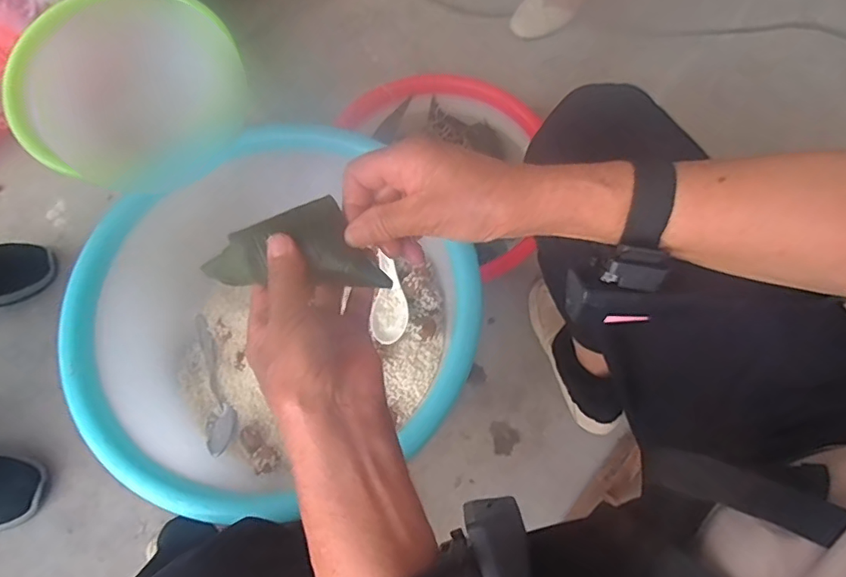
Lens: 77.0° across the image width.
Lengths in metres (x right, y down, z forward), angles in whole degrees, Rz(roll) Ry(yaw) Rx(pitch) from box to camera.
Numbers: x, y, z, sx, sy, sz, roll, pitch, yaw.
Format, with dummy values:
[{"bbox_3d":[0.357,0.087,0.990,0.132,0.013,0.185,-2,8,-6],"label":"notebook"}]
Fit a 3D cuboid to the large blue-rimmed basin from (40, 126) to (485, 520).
[{"bbox_3d":[-0.132,0.048,0.521,0.341,0.126,0.327,0,68,-1],"label":"large blue-rimmed basin"}]

